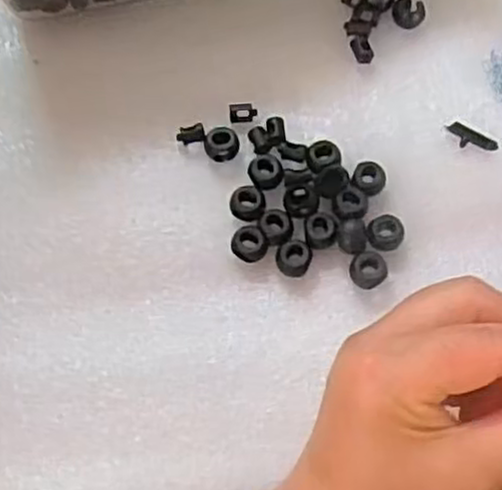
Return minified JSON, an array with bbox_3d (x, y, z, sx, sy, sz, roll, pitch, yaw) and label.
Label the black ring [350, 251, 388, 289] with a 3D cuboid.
[{"bbox_3d":[0.056,0.012,0.360,0.017,0.014,0.019,24,72,11],"label":"black ring"}]

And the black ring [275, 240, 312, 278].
[{"bbox_3d":[0.021,0.007,0.366,0.017,0.008,0.018,-1,69,2],"label":"black ring"}]

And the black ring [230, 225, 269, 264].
[{"bbox_3d":[-0.001,0.000,0.369,0.017,0.010,0.017,-1,69,2],"label":"black ring"}]

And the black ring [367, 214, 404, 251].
[{"bbox_3d":[0.066,-0.006,0.370,0.018,0.009,0.017,-1,69,2],"label":"black ring"}]

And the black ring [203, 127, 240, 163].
[{"bbox_3d":[-0.015,-0.052,0.388,0.017,0.011,0.017,-1,69,2],"label":"black ring"}]

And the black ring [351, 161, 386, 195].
[{"bbox_3d":[0.059,-0.033,0.379,0.017,0.011,0.016,-1,69,2],"label":"black ring"}]

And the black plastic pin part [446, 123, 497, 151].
[{"bbox_3d":[0.115,-0.055,0.393,0.027,0.004,0.010,28,73,12],"label":"black plastic pin part"}]

